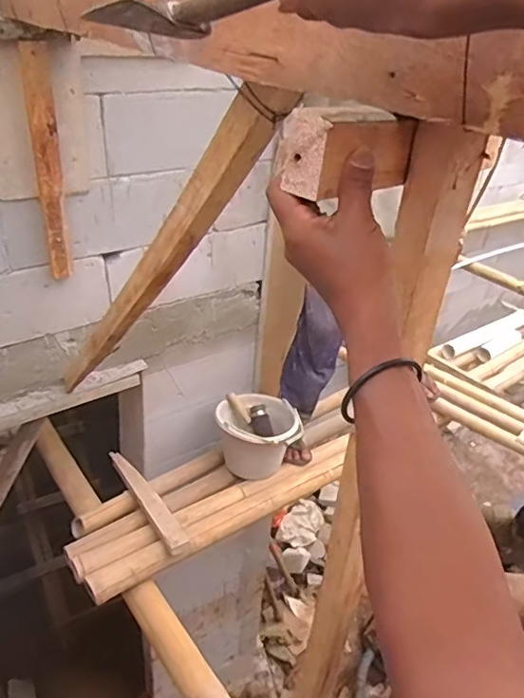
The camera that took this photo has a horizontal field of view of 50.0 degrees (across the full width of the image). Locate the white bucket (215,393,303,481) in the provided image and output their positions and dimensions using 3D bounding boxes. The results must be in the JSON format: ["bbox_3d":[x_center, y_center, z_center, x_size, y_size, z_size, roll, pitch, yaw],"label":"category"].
[{"bbox_3d":[-0.015,0.300,1.940,0.267,0.214,0.283,3,30,-2],"label":"white bucket"}]

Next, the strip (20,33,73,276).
[{"bbox_3d":[-0.508,-0.423,1.340,0.065,0.522,0.042,-6,32,-18],"label":"strip"}]

